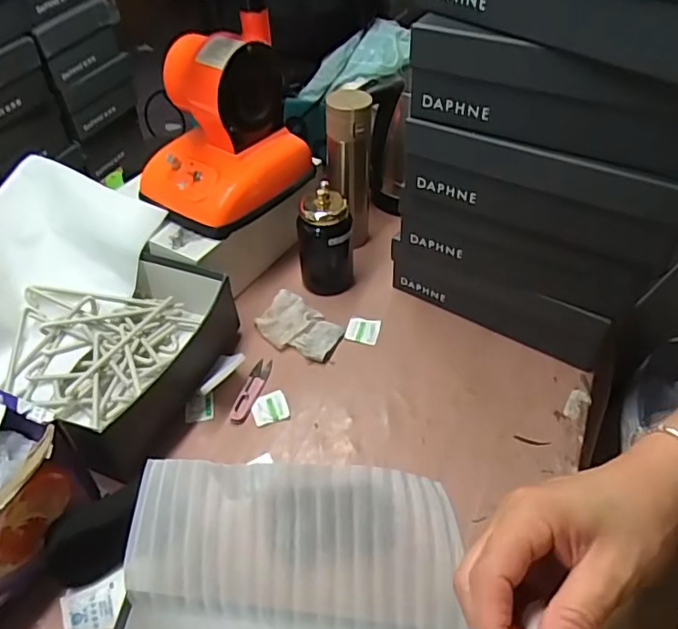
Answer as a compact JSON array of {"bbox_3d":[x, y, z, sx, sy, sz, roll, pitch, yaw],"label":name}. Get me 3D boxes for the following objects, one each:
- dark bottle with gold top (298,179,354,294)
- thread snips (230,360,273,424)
[{"bbox_3d":[-0.020,-0.111,0.831,0.080,0.151,0.082,-3,45,-1],"label":"dark bottle with gold top"},{"bbox_3d":[-0.112,0.098,0.739,0.024,0.011,0.102,11,46,12],"label":"thread snips"}]

